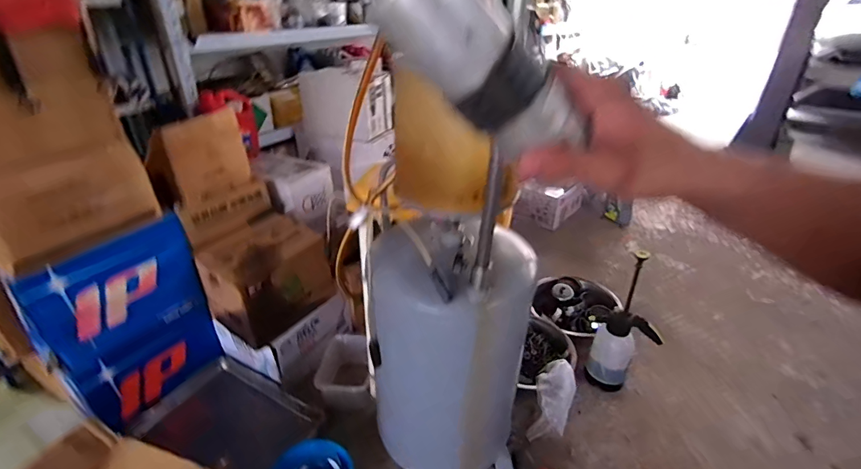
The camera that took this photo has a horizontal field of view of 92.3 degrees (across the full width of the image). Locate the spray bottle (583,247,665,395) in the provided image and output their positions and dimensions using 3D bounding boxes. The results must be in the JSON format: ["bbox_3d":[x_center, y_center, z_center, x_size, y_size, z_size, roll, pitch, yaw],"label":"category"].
[{"bbox_3d":[0.656,0.307,1.374,0.194,0.521,0.158,15,34,24],"label":"spray bottle"}]

